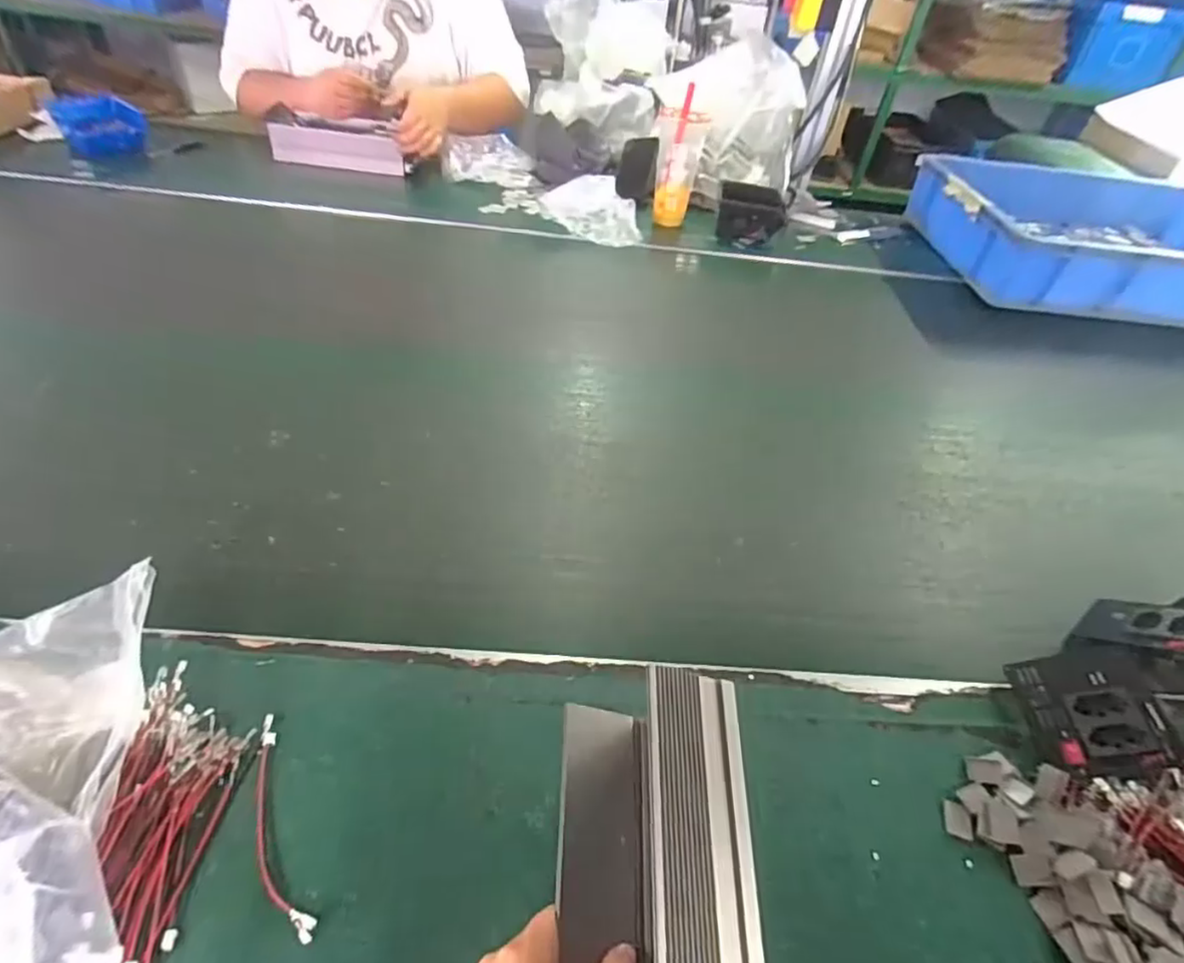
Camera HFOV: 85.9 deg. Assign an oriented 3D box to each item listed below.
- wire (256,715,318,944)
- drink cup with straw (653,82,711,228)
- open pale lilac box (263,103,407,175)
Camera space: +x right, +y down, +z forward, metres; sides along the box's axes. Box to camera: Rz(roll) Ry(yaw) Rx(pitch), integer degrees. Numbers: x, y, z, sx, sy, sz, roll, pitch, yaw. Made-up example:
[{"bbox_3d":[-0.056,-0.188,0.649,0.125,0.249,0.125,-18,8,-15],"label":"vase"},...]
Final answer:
[{"bbox_3d":[-0.207,0.223,0.415,0.024,0.005,0.147,-18,50,-24],"label":"wire"},{"bbox_3d":[0.152,-0.567,1.132,0.079,0.198,0.079,9,44,1],"label":"drink cup with straw"},{"bbox_3d":[-0.472,-0.634,1.186,0.268,0.065,0.099,9,44,0],"label":"open pale lilac box"}]

